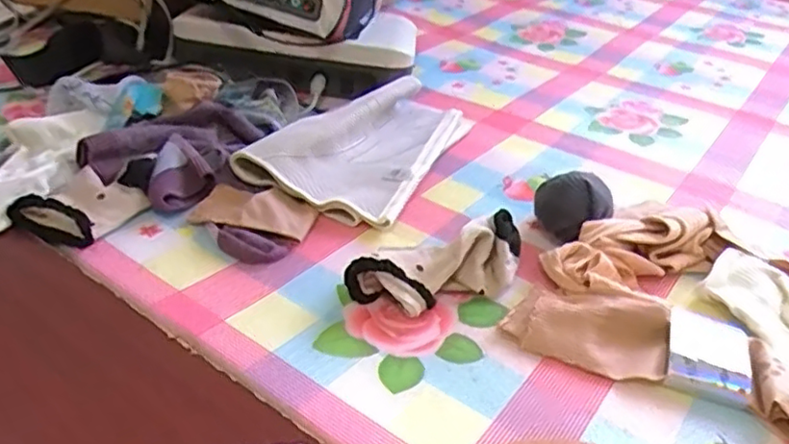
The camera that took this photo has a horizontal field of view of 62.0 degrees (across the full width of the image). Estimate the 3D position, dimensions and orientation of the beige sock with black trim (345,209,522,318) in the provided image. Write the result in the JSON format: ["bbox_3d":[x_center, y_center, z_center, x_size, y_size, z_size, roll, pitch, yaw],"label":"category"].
[{"bbox_3d":[0.037,0.032,0.526,0.156,0.043,0.067,-12,38,-23],"label":"beige sock with black trim"}]

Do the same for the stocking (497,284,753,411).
[{"bbox_3d":[0.168,0.084,0.481,0.165,0.024,0.071,12,35,10],"label":"stocking"}]

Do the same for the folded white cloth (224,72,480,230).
[{"bbox_3d":[-0.026,-0.089,0.697,0.156,0.047,0.265,18,36,18],"label":"folded white cloth"}]

